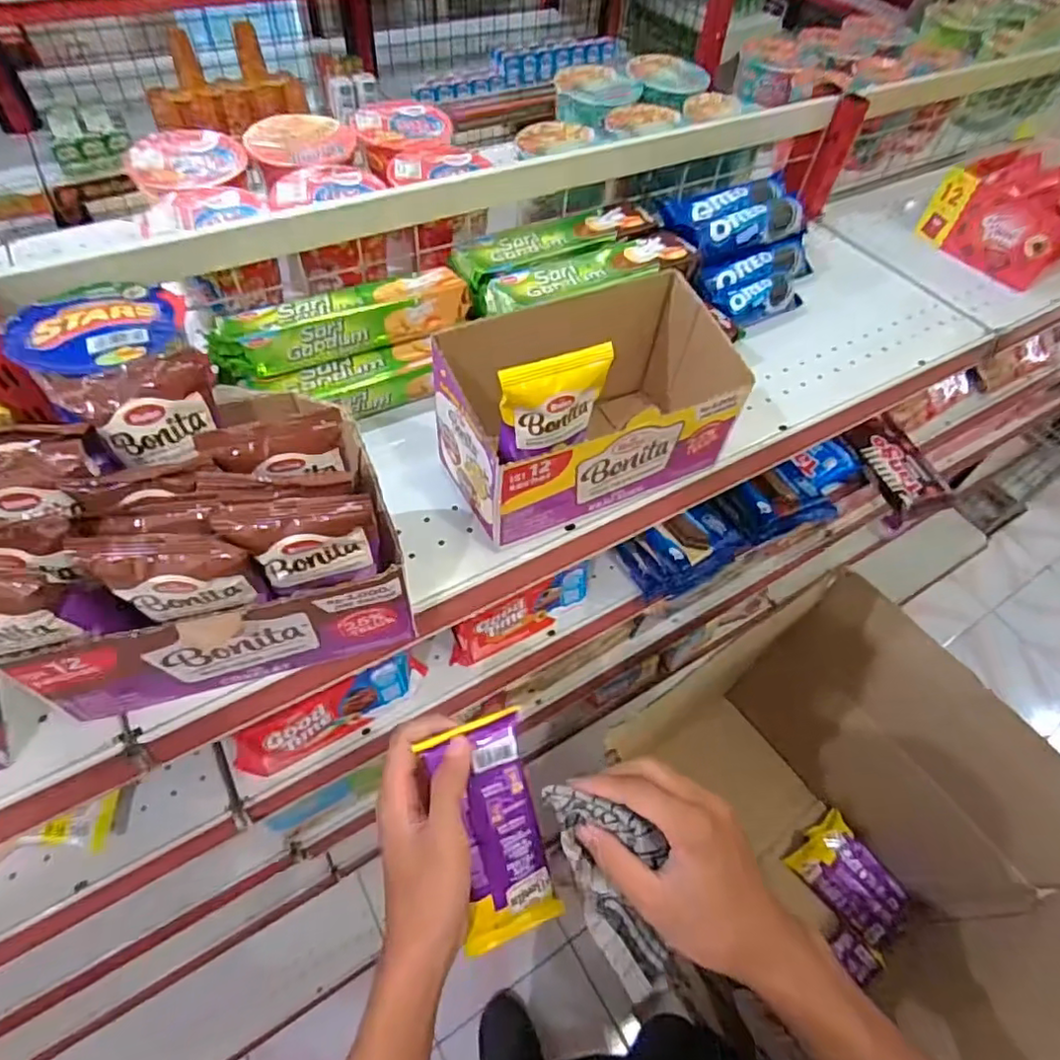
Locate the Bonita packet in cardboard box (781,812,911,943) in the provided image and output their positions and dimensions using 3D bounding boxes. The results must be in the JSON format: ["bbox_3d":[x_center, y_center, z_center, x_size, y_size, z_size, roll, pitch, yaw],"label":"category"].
[{"bbox_3d":[0.482,0.524,0.920,0.106,0.040,0.149,-36,61,-16],"label":"Bonita packet in cardboard box"}]

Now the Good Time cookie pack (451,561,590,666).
[{"bbox_3d":[-0.003,0.086,0.629,0.162,0.065,0.025,-22,59,-19],"label":"Good Time cookie pack"}]

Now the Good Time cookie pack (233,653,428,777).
[{"bbox_3d":[-0.177,0.163,0.555,0.174,0.069,0.029,-28,61,-22],"label":"Good Time cookie pack"}]

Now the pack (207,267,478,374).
[{"bbox_3d":[-0.161,-0.185,0.530,0.217,0.035,0.066,-21,58,-18],"label":"pack"}]

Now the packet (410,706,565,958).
[{"bbox_3d":[-0.024,0.202,0.406,0.067,0.019,0.158,-10,99,-11],"label":"packet"}]

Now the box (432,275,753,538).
[{"bbox_3d":[0.053,-0.100,0.458,0.217,0.153,0.108,-25,60,-20],"label":"box"}]

